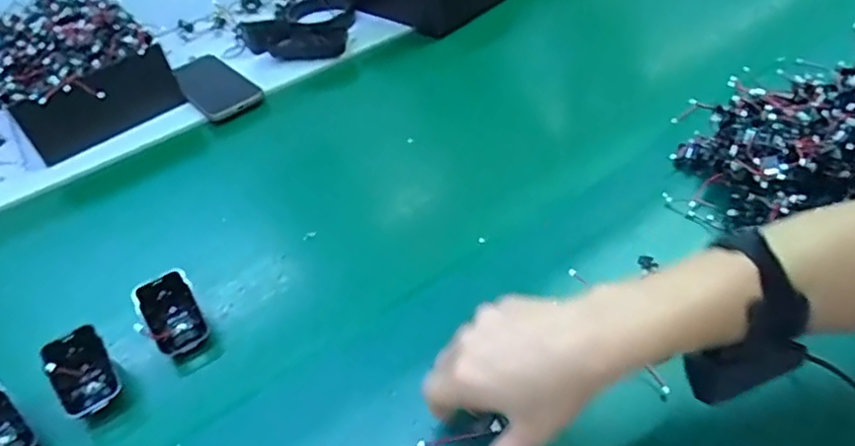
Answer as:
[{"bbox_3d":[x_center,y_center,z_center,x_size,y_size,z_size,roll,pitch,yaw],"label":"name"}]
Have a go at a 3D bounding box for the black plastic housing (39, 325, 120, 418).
[{"bbox_3d":[-0.270,0.117,0.472,0.041,0.012,0.068,-28,70,-29],"label":"black plastic housing"}]

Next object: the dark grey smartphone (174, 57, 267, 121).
[{"bbox_3d":[-0.285,-0.185,0.795,0.076,0.014,0.180,-32,50,-22],"label":"dark grey smartphone"}]

